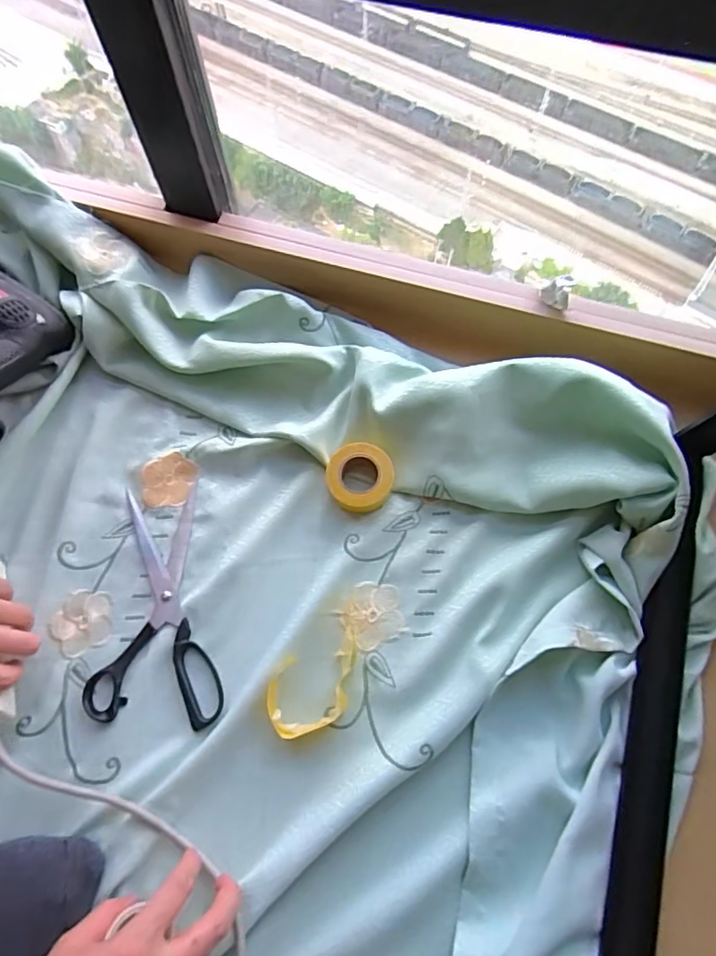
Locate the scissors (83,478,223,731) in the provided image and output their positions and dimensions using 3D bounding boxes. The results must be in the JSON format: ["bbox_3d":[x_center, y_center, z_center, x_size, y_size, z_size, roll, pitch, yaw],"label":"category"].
[{"bbox_3d":[-0.196,0.120,0.529,0.117,0.008,0.230,-9,68,-2],"label":"scissors"}]

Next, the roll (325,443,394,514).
[{"bbox_3d":[0.001,0.001,0.560,0.066,0.028,0.065,-1,68,1],"label":"roll"}]

